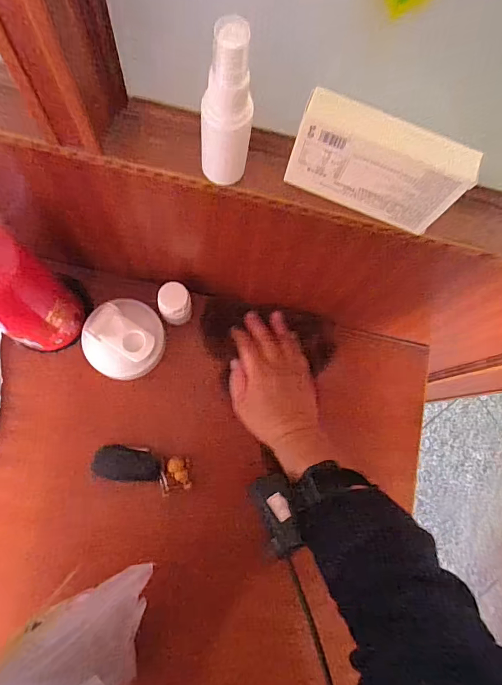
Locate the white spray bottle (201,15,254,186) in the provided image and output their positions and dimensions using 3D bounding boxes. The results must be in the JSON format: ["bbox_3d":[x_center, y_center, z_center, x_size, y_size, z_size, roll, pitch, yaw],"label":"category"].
[{"bbox_3d":[-0.014,-0.129,0.240,0.029,0.099,0.026,5,77,-5],"label":"white spray bottle"}]

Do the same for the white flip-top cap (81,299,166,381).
[{"bbox_3d":[-0.142,-0.004,0.465,0.082,0.055,0.085,1,77,-6],"label":"white flip-top cap"}]

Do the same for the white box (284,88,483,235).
[{"bbox_3d":[0.080,-0.112,0.266,0.104,0.068,0.025,21,76,-1],"label":"white box"}]

